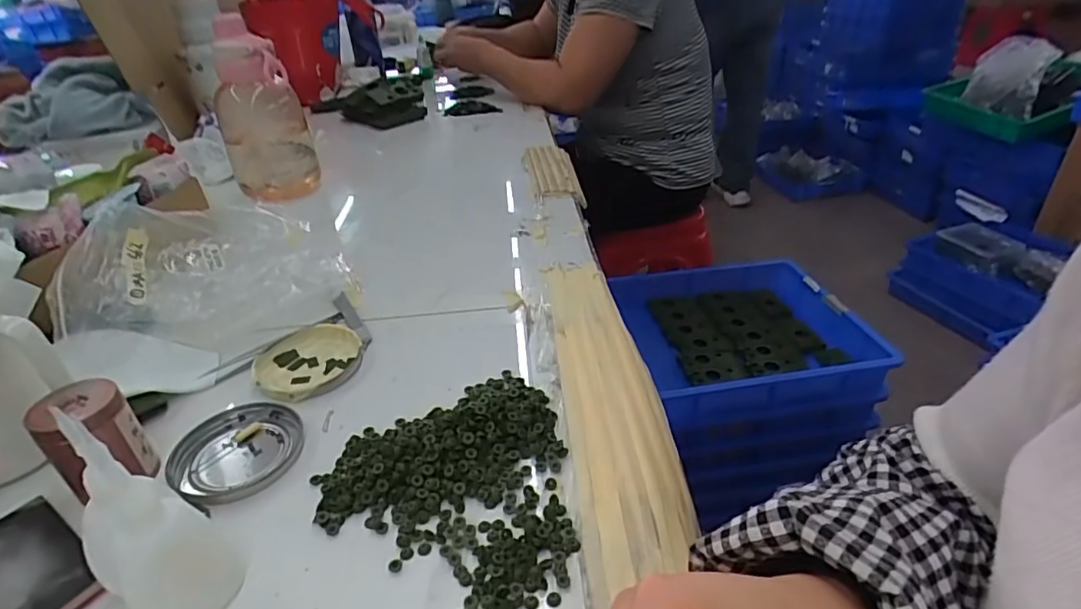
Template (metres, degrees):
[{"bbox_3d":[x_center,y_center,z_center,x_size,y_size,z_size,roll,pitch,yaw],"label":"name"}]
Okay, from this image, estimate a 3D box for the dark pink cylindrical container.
[{"bbox_3d":[-0.269,0.080,0.347,0.052,0.061,0.044,24,41,36],"label":"dark pink cylindrical container"}]

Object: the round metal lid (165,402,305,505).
[{"bbox_3d":[-0.197,0.094,0.376,0.076,0.011,0.084,-11,33,-12],"label":"round metal lid"}]

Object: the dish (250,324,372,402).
[{"bbox_3d":[-0.182,0.043,0.449,0.077,0.009,0.084,-2,32,1],"label":"dish"}]

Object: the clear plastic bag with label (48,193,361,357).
[{"bbox_3d":[-0.279,-0.029,0.495,0.214,0.092,0.119,-16,35,-19],"label":"clear plastic bag with label"}]

